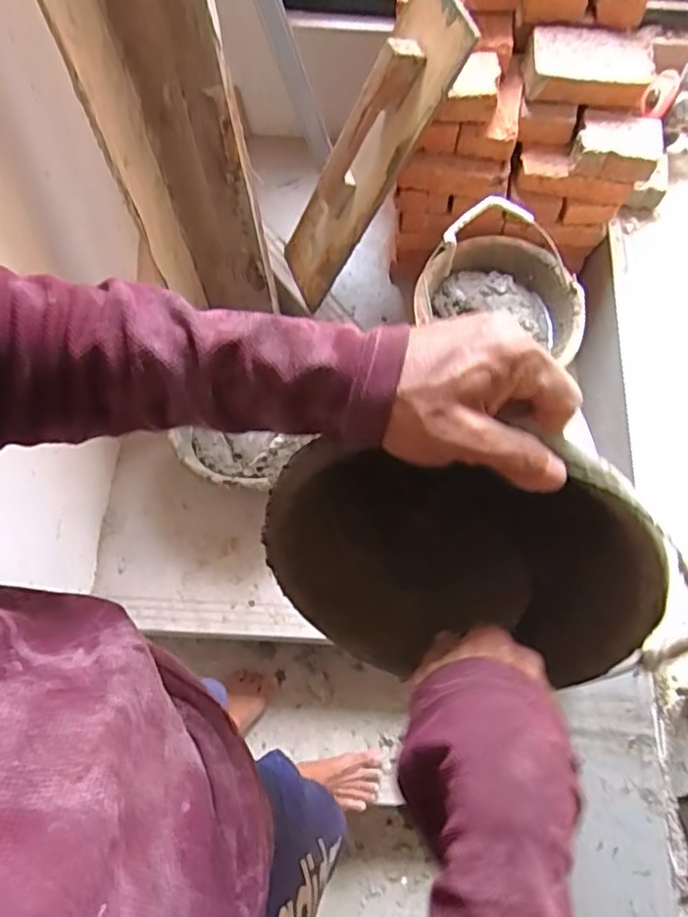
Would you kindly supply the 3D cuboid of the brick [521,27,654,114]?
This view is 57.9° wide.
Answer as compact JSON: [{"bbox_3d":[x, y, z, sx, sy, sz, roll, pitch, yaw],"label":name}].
[{"bbox_3d":[0.348,-0.559,0.887,0.172,0.051,0.093,8,70,2],"label":"brick"}]

